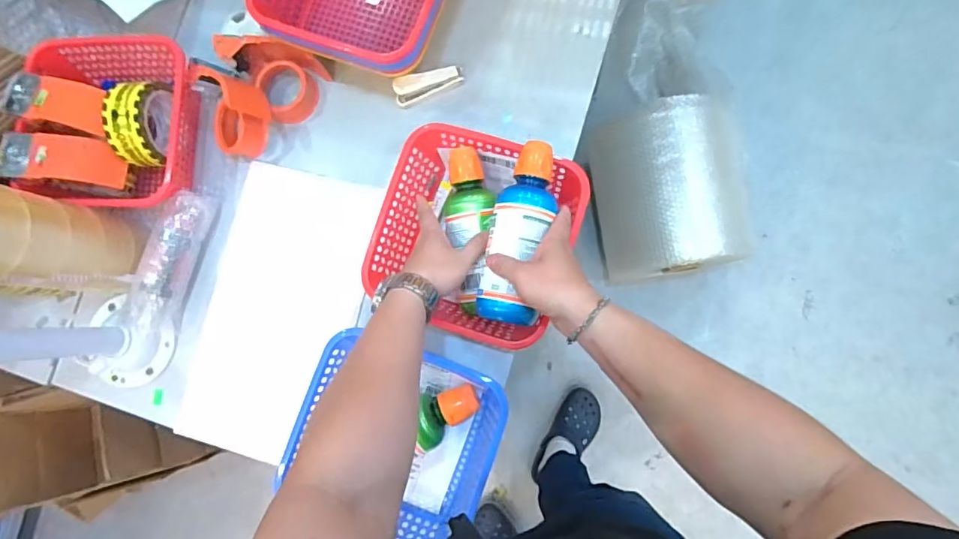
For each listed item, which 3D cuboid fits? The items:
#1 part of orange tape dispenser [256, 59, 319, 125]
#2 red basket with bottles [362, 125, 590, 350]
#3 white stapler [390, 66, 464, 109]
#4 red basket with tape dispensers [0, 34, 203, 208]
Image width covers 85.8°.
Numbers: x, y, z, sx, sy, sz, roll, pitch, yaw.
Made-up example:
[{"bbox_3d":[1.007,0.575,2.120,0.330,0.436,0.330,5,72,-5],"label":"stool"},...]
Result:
[{"bbox_3d":[-0.265,-0.242,0.697,0.085,0.037,0.073,32,89,8],"label":"part of orange tape dispenser"},{"bbox_3d":[-0.008,-0.042,0.590,0.215,0.122,0.219,18,87,8],"label":"red basket with bottles"},{"bbox_3d":[-0.067,-0.241,0.668,0.091,0.044,0.024,-18,83,4],"label":"white stapler"},{"bbox_3d":[-0.485,-0.200,0.680,0.219,0.103,0.234,4,85,7],"label":"red basket with tape dispensers"}]

